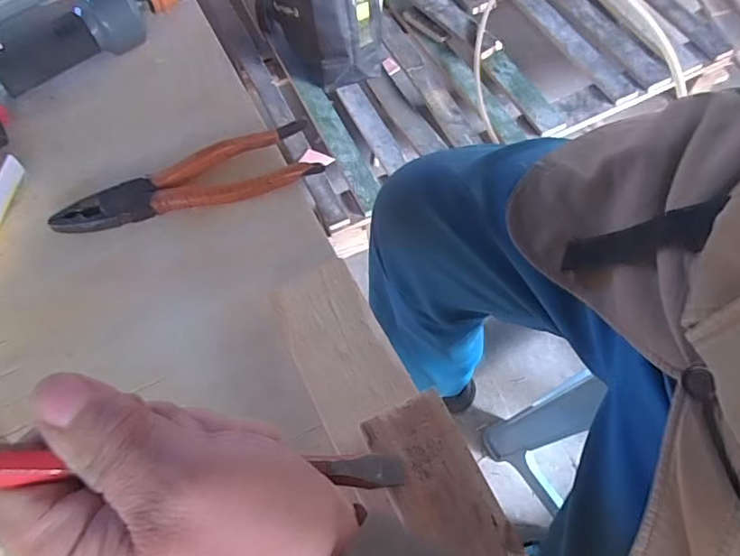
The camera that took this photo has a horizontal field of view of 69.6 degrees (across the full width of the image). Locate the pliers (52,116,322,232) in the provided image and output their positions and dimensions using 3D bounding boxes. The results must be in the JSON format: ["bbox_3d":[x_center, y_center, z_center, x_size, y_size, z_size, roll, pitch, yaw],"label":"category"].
[{"bbox_3d":[-0.138,-0.074,0.404,0.193,0.017,0.051,-16,63,-6],"label":"pliers"}]

